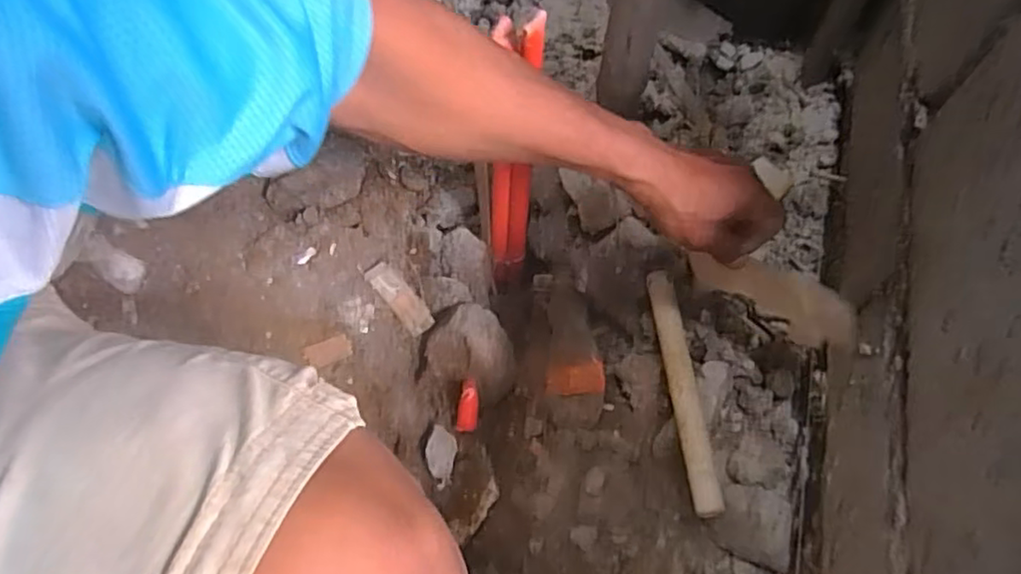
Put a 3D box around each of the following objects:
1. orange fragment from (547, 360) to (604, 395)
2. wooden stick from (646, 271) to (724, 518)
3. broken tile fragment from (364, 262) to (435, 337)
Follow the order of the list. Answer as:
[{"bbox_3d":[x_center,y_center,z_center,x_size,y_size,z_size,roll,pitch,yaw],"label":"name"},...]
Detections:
[{"bbox_3d":[0.070,0.101,0.715,0.075,0.008,0.035,-14,53,38],"label":"orange fragment"},{"bbox_3d":[0.160,0.090,0.610,0.024,0.016,0.233,-4,62,-2],"label":"wooden stick"},{"bbox_3d":[-0.126,0.012,0.738,0.030,0.011,0.098,-38,68,-18],"label":"broken tile fragment"}]

